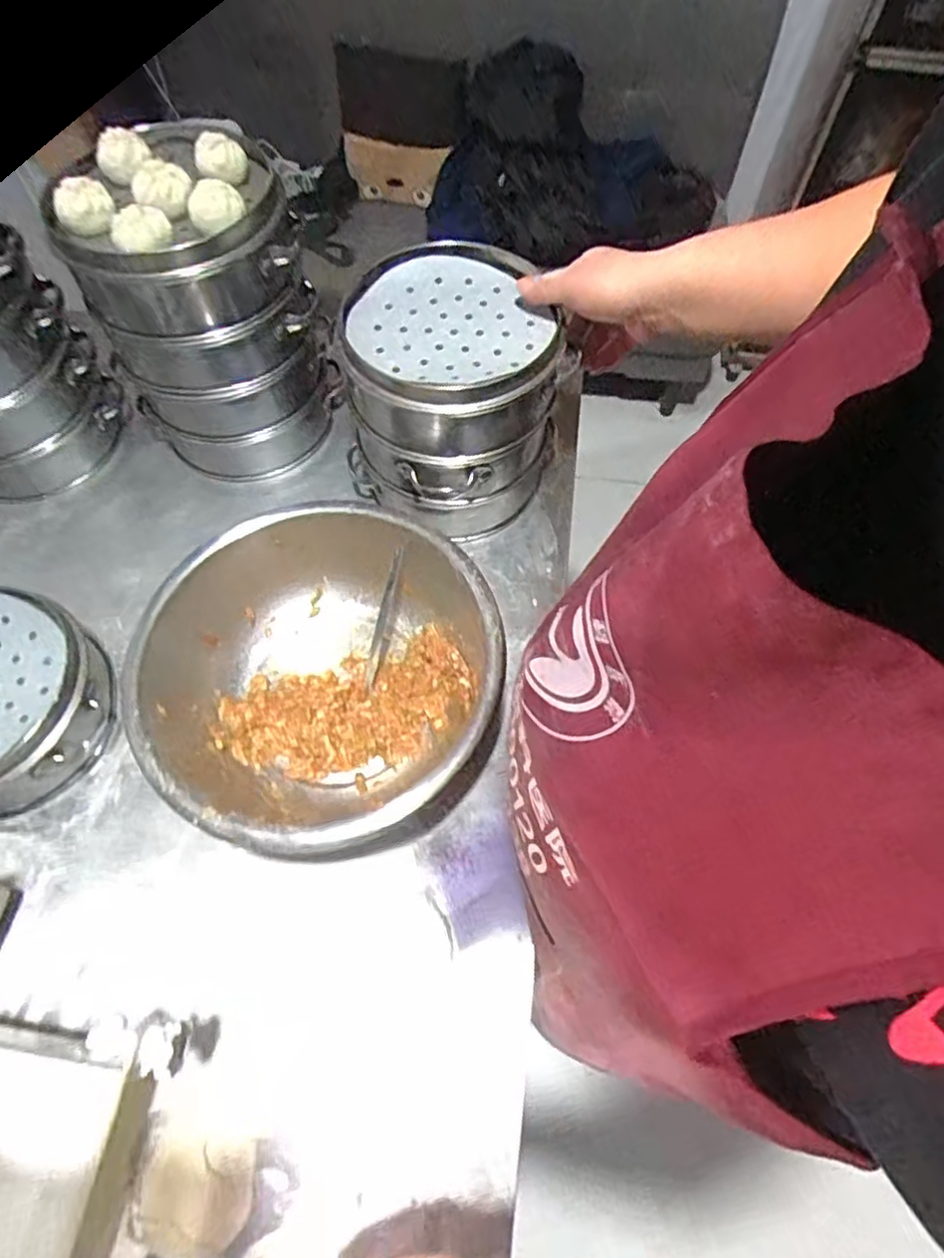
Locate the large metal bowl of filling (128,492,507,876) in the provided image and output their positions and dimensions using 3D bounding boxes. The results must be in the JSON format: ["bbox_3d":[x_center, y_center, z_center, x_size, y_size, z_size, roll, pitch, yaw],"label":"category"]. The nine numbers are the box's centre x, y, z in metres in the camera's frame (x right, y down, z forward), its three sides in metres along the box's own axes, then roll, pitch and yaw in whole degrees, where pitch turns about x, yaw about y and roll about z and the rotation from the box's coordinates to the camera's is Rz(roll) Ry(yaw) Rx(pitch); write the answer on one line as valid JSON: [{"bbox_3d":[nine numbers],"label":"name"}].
[{"bbox_3d":[-0.119,0.042,0.563,0.278,0.114,0.283,0,63,1],"label":"large metal bowl of filling"}]

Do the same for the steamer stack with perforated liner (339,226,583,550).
[{"bbox_3d":[-0.021,-0.218,0.631,0.195,0.185,0.183,-29,66,-13],"label":"steamer stack with perforated liner"}]

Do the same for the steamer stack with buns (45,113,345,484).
[{"bbox_3d":[-0.262,-0.312,0.657,0.189,0.268,0.182,-39,68,-17],"label":"steamer stack with buns"}]

